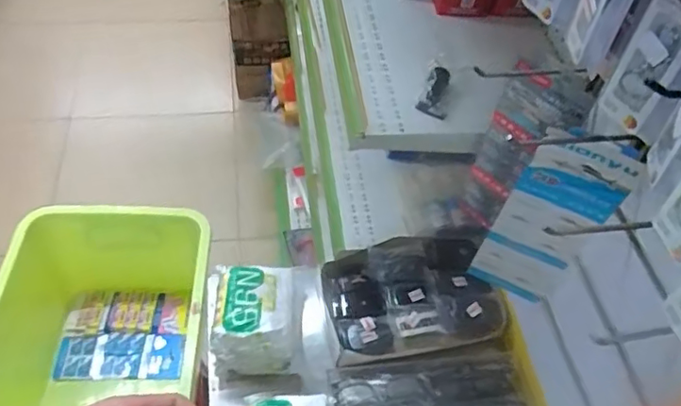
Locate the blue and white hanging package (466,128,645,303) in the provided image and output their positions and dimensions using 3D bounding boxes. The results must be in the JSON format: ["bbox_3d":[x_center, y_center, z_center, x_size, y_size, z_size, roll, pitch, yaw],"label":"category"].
[{"bbox_3d":[0.231,0.020,0.638,0.100,0.275,0.026,26,54,14],"label":"blue and white hanging package"}]

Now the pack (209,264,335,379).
[{"bbox_3d":[-0.100,0.155,0.811,0.163,0.090,0.154,-4,52,-9],"label":"pack"}]

